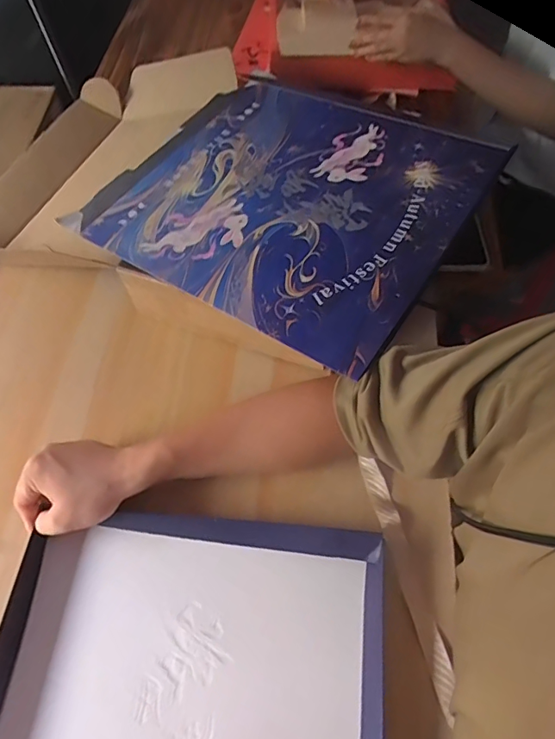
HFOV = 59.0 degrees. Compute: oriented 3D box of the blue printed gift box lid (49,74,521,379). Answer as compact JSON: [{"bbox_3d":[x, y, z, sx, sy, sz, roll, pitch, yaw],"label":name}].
[{"bbox_3d":[0.020,-0.227,0.588,0.405,0.044,0.400,30,65,19],"label":"blue printed gift box lid"}]

